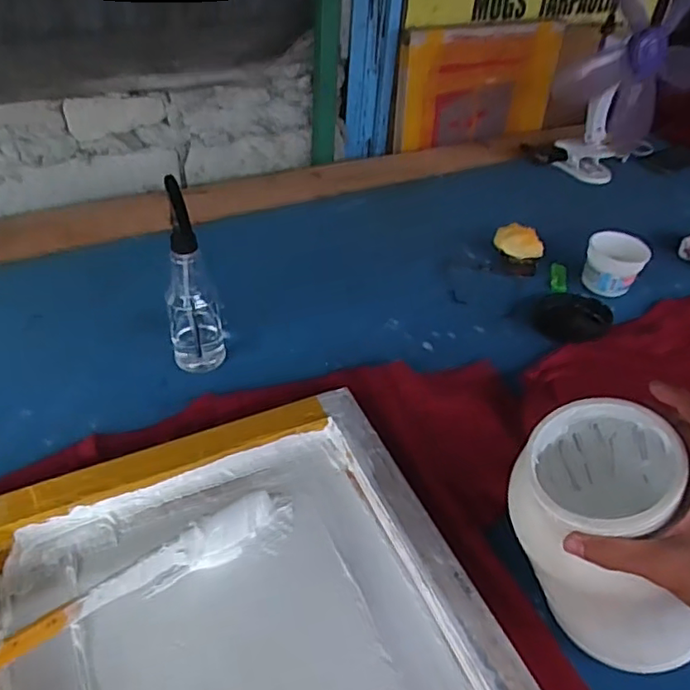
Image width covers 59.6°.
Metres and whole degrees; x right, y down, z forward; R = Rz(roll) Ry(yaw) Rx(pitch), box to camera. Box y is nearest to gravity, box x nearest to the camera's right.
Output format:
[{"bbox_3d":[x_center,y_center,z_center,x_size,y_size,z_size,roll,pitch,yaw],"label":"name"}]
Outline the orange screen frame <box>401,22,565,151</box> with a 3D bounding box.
[{"bbox_3d":[0.331,-0.619,1.445,0.404,0.264,0.043,-15,48,-19],"label":"orange screen frame"}]

